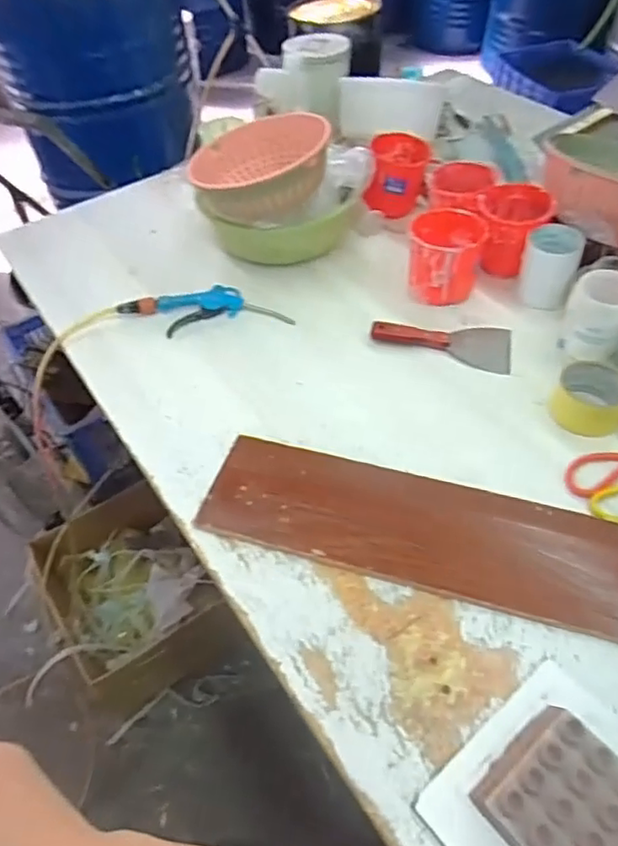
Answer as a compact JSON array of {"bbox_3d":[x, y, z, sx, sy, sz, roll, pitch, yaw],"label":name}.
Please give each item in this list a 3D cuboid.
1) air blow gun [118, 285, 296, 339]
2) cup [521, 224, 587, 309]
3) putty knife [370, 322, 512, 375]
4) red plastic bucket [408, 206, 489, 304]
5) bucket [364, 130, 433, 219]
[{"bbox_3d":[-0.173,-0.186,1.027,0.270,0.026,0.095,-11,49,-5],"label":"air blow gun"},{"bbox_3d":[0.375,-0.241,0.979,0.083,0.108,0.081,15,52,16],"label":"cup"},{"bbox_3d":[0.204,-0.130,0.953,0.208,0.025,0.097,7,50,11],"label":"putty knife"},{"bbox_3d":[0.215,-0.261,0.999,0.113,0.116,0.107,-2,49,3],"label":"red plastic bucket"},{"bbox_3d":[0.165,-0.456,1.164,0.111,0.113,0.093,9,51,12],"label":"bucket"}]

